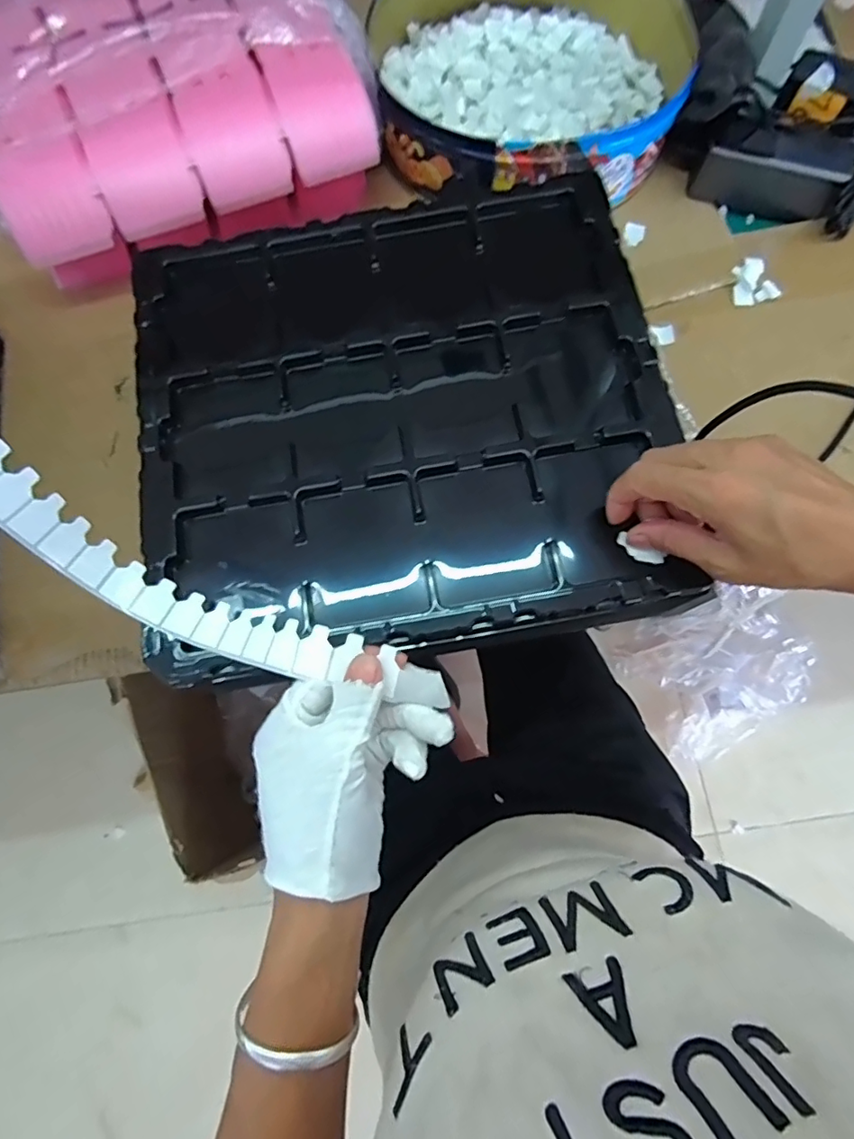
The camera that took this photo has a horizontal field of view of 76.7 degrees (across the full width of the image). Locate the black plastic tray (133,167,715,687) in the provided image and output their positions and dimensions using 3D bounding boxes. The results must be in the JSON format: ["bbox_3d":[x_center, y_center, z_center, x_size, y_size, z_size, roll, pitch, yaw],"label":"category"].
[{"bbox_3d":[-0.017,-0.111,0.386,0.357,0.036,0.336,-9,74,-1],"label":"black plastic tray"}]

